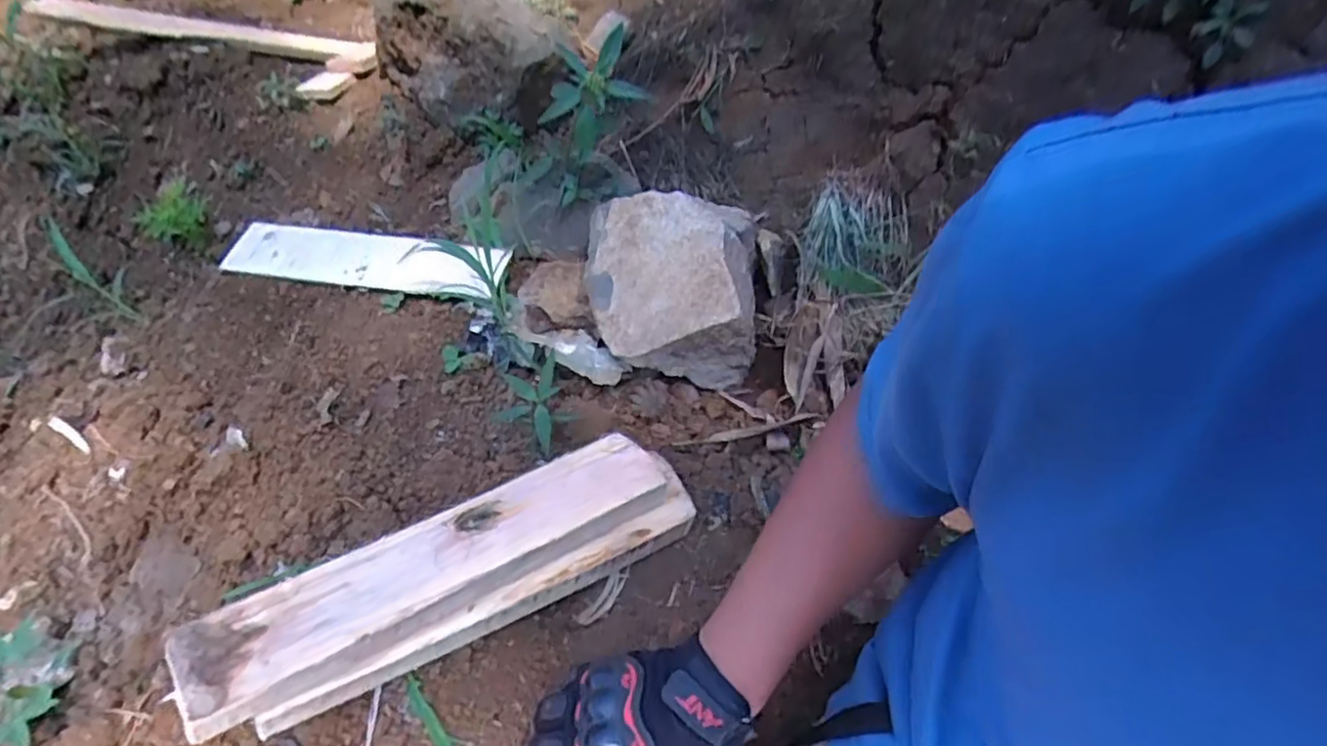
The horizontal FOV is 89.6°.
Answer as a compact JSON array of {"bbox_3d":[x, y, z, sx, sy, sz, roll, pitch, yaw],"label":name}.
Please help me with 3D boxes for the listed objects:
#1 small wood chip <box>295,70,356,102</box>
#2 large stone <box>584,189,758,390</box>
[{"bbox_3d":[-0.595,-0.512,1.186,0.060,0.019,0.090,14,48,17],"label":"small wood chip"},{"bbox_3d":[0.012,-0.099,0.746,0.189,0.164,0.161,-3,45,1],"label":"large stone"}]

